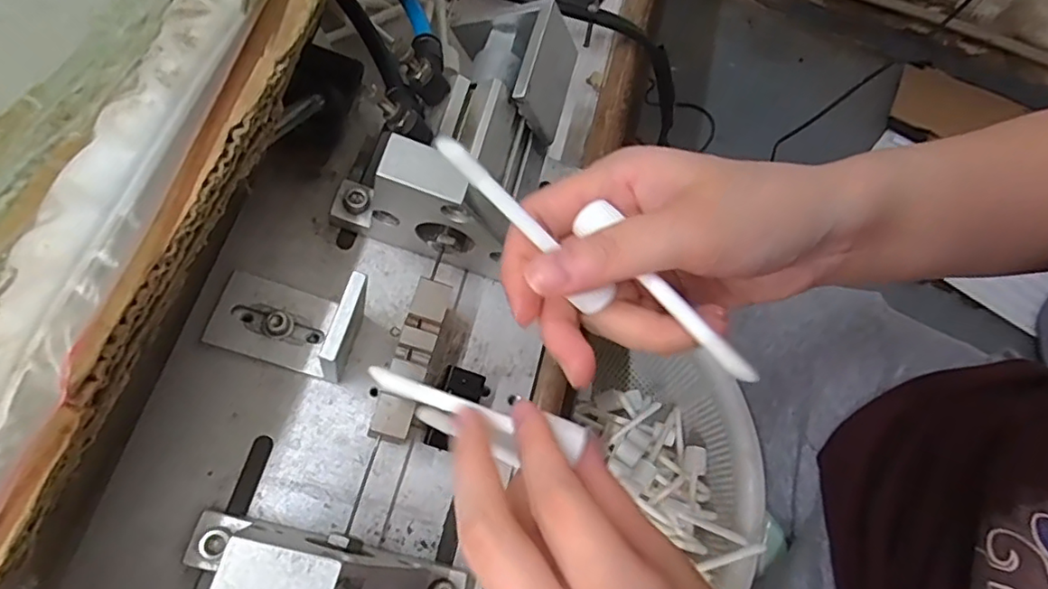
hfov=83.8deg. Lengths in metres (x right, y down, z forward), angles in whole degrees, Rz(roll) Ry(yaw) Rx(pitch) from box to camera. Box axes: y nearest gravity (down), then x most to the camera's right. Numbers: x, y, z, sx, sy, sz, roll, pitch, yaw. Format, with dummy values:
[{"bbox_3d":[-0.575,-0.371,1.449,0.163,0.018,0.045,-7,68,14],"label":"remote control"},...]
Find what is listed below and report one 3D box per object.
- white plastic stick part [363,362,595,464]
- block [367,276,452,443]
[{"bbox_3d":[-0.017,0.042,0.214,0.082,0.004,0.010,16,69,-1],"label":"white plastic stick part"},{"bbox_3d":[-0.048,0.027,0.249,0.015,0.007,0.070,12,69,6],"label":"block"}]

